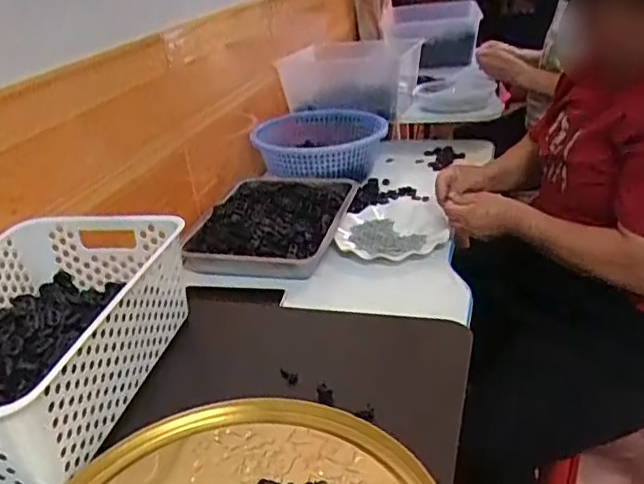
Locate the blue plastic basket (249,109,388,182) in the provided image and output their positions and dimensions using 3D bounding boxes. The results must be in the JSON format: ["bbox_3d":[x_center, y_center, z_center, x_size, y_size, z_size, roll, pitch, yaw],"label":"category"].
[{"bbox_3d":[-0.020,-0.204,1.302,0.287,0.100,0.234,21,38,40],"label":"blue plastic basket"}]

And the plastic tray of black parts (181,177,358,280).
[{"bbox_3d":[-0.089,-0.039,1.071,0.243,0.048,0.309,2,28,16],"label":"plastic tray of black parts"}]

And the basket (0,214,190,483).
[{"bbox_3d":[-0.268,0.087,0.573,0.204,0.100,0.308,1,29,13],"label":"basket"}]

